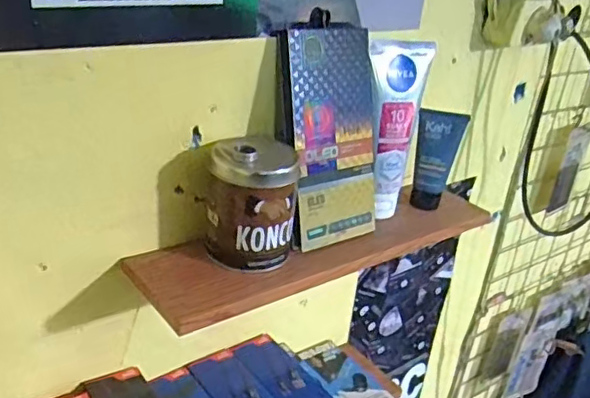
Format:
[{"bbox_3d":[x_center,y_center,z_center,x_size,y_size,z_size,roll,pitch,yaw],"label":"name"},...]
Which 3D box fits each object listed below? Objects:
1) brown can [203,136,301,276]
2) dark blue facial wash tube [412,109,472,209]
[{"bbox_3d":[-0.037,0.000,0.514,0.073,0.097,0.074,6,25,-3],"label":"brown can"},{"bbox_3d":[0.152,-0.042,0.653,0.047,0.104,0.026,15,26,16],"label":"dark blue facial wash tube"}]

